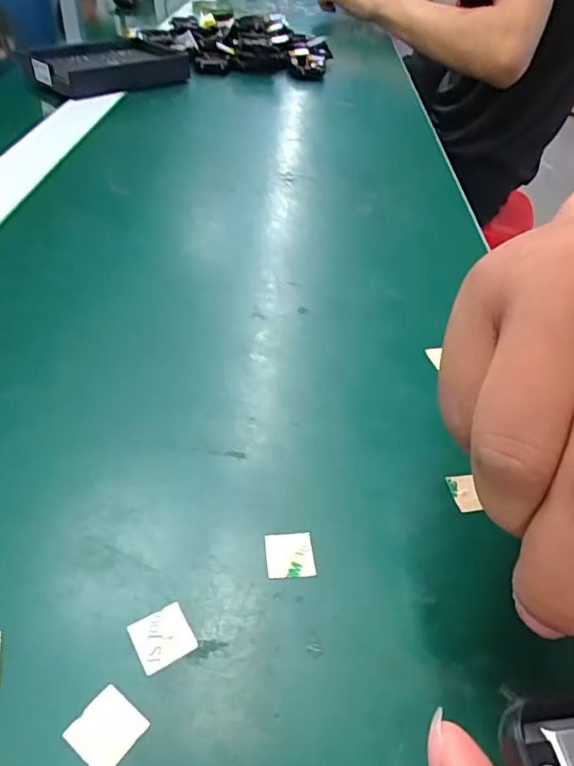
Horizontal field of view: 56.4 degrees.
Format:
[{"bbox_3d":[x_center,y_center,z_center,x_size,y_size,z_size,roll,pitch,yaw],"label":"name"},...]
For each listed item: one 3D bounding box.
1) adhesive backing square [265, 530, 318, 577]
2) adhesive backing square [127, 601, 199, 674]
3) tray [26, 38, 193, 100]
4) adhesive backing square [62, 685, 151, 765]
[{"bbox_3d":[0.001,0.056,0.177,0.015,0.004,0.016,-1,45,-8],"label":"adhesive backing square"},{"bbox_3d":[-0.035,0.072,0.153,0.015,0.004,0.015,-21,49,-27],"label":"adhesive backing square"},{"bbox_3d":[-0.179,-0.316,0.533,0.101,0.022,0.145,30,47,23],"label":"tray"},{"bbox_3d":[-0.046,0.088,0.136,0.016,0.004,0.015,30,47,23],"label":"adhesive backing square"}]

